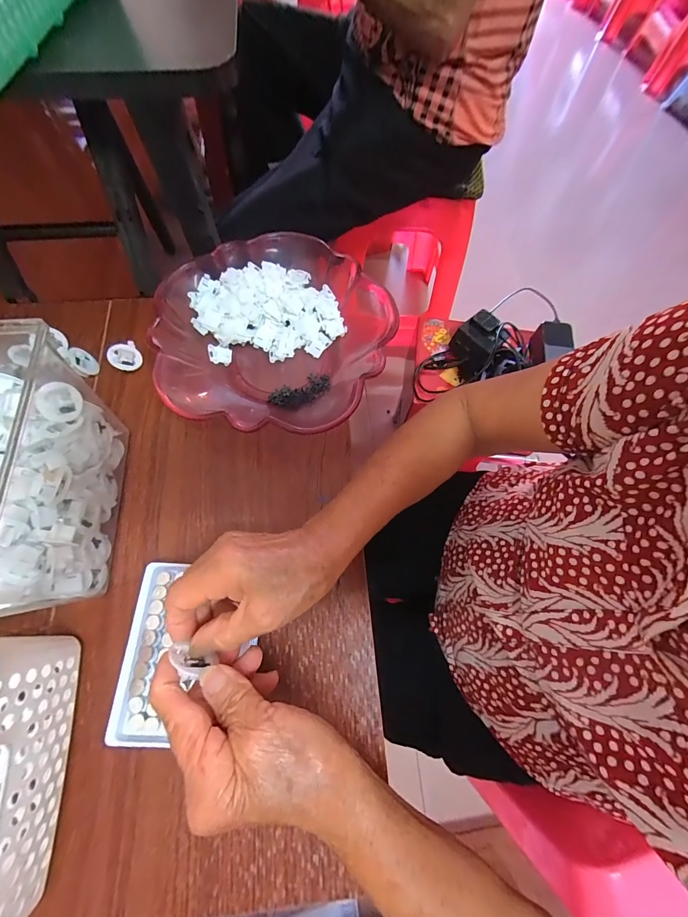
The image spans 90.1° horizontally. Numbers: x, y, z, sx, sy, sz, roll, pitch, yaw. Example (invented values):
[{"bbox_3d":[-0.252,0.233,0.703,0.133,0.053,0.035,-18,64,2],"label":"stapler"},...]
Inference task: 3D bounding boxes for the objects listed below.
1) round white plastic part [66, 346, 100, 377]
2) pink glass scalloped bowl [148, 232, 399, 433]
[{"bbox_3d":[-0.295,-0.107,0.388,0.007,0.030,0.033,-26,58,26],"label":"round white plastic part"},{"bbox_3d":[-0.082,-0.128,0.386,0.235,0.068,0.235,26,70,7],"label":"pink glass scalloped bowl"}]

